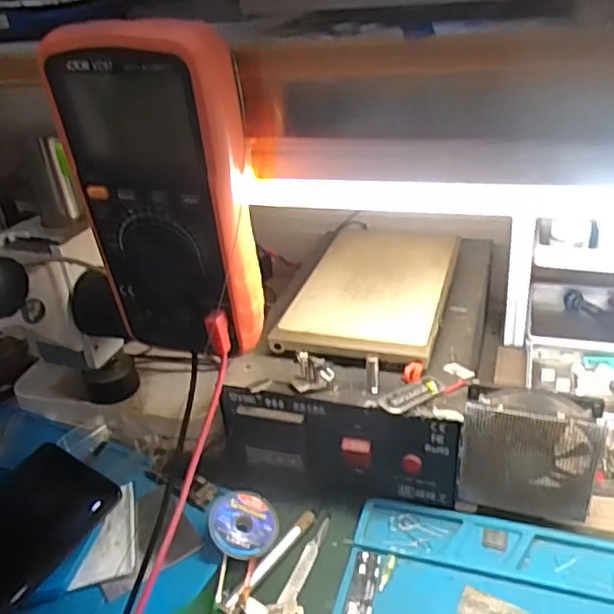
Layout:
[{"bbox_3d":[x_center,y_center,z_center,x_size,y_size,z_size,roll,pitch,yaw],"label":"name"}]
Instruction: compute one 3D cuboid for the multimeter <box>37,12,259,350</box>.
[{"bbox_3d":[-0.071,-0.056,0.328,0.086,0.167,0.047,7,33,22],"label":"multimeter"}]

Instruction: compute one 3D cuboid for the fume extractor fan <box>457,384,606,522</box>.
[{"bbox_3d":[0.141,0.094,0.398,0.081,0.084,0.032,2,32,14],"label":"fume extractor fan"}]

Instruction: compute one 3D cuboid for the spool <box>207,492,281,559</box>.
[{"bbox_3d":[-0.041,0.144,0.413,0.046,0.007,0.047,13,45,-5],"label":"spool"}]

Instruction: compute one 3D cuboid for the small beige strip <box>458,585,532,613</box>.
[{"bbox_3d":[0.106,0.173,0.352,0.037,0.004,0.018,13,36,29],"label":"small beige strip"}]

